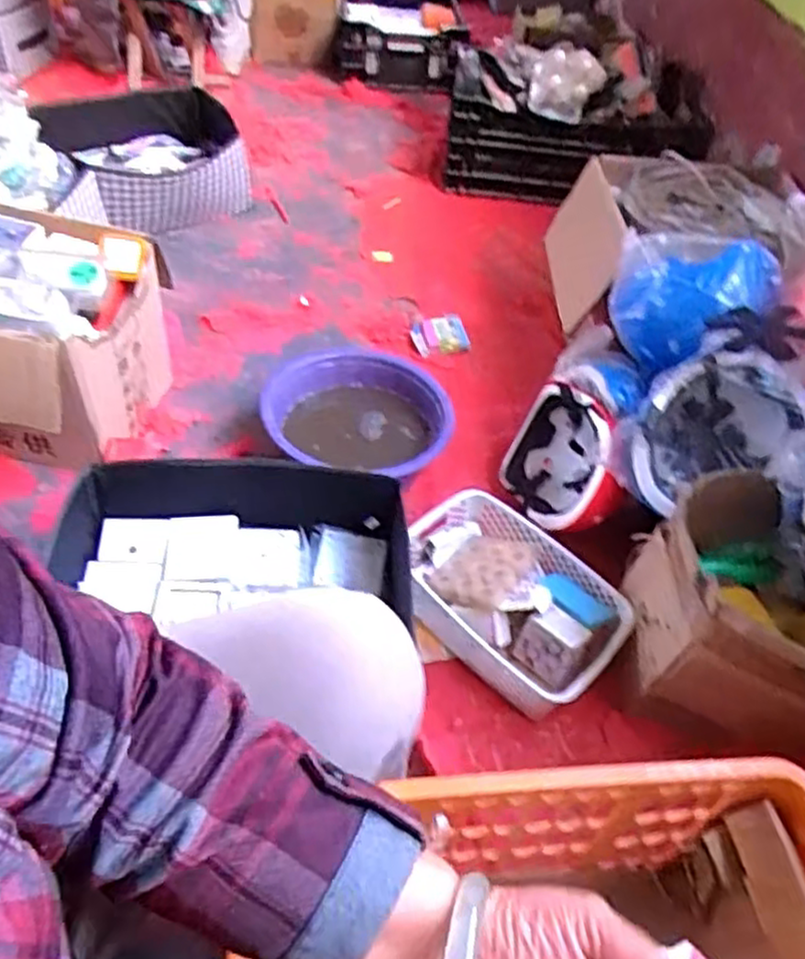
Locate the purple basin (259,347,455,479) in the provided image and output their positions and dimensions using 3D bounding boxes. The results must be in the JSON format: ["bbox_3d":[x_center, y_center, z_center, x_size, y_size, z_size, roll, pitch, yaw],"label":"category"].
[{"bbox_3d":[-0.070,-0.093,1.178,0.284,0.134,0.275,4,47,-4],"label":"purple basin"}]

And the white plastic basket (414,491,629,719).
[{"bbox_3d":[0.142,0.153,0.972,0.299,0.085,0.212,37,53,25],"label":"white plastic basket"}]

